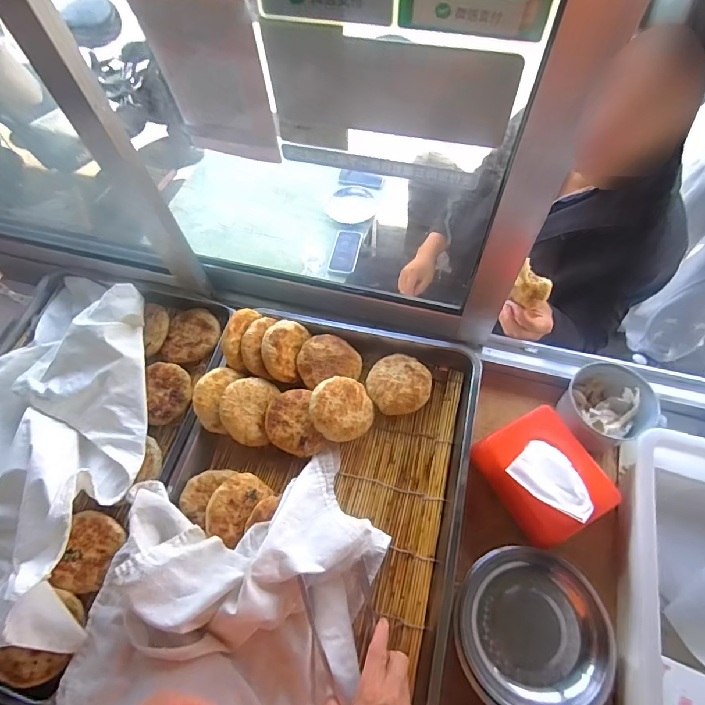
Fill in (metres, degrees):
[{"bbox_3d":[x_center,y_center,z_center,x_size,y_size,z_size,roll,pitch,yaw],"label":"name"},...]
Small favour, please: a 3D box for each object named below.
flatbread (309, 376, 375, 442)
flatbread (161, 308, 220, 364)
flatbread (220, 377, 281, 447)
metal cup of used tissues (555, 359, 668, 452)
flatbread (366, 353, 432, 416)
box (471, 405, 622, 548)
[{"bbox_3d":[-0.014,0.081,0.620,0.090,0.022,0.090,7,73,-22],"label":"flatbread"},{"bbox_3d":[-0.263,-0.030,0.712,0.085,0.012,0.101,8,64,7],"label":"flatbread"},{"bbox_3d":[-0.151,0.084,0.624,0.076,0.019,0.096,11,72,-28],"label":"flatbread"},{"bbox_3d":[0.344,0.080,0.608,0.115,0.096,0.101,-8,63,0],"label":"metal cup of used tissues"},{"bbox_3d":[0.070,0.049,0.654,0.091,0.033,0.091,-1,63,3],"label":"flatbread"},{"bbox_3d":[0.248,0.162,0.566,0.124,0.070,0.153,-30,65,-11],"label":"box"}]

